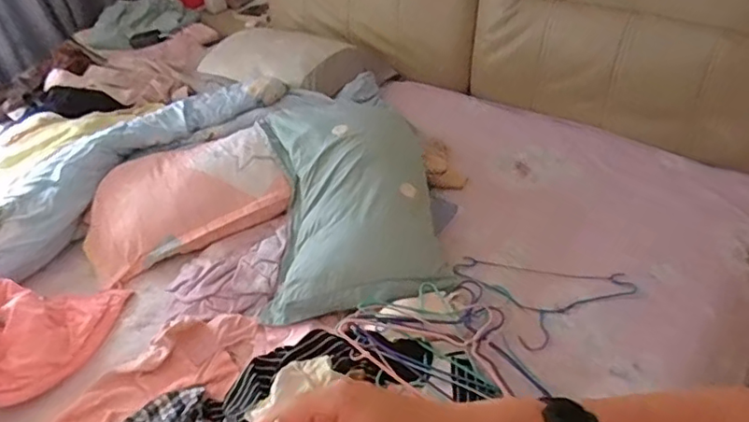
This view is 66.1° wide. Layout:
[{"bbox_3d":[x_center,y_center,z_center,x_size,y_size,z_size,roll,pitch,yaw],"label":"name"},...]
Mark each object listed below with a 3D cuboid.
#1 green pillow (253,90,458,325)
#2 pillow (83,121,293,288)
[{"bbox_3d":[-0.064,-0.098,1.458,0.401,0.169,0.775,-8,41,0],"label":"green pillow"},{"bbox_3d":[-0.489,-0.042,1.474,0.501,0.131,0.311,-23,43,-16],"label":"pillow"}]

